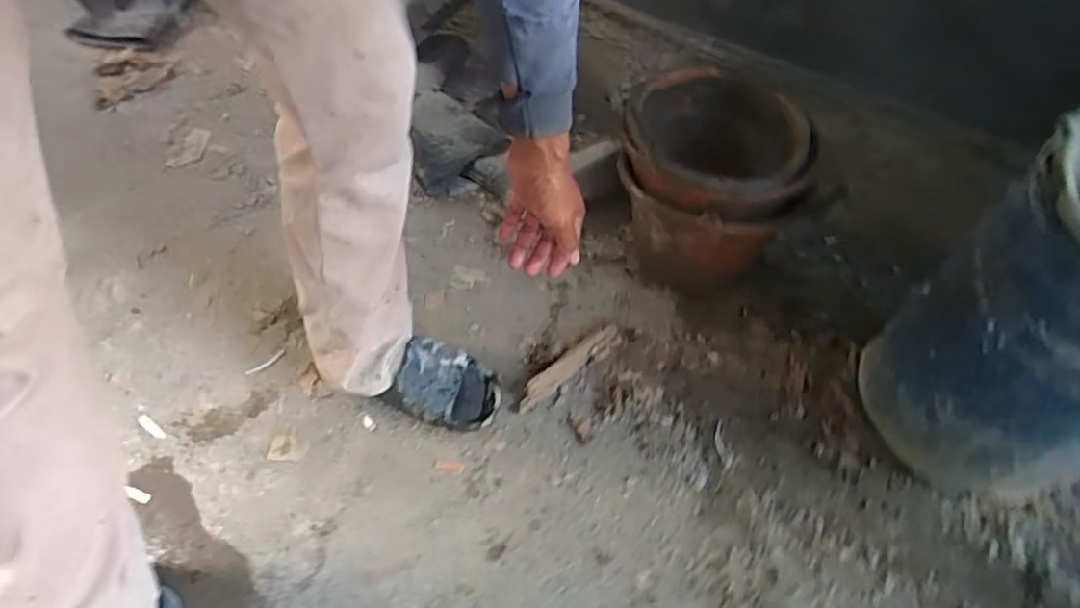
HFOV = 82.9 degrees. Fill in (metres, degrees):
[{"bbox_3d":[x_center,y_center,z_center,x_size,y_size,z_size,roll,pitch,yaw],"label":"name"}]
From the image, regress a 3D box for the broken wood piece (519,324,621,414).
[{"bbox_3d":[0.045,0.091,0.901,0.195,0.025,0.036,-33,58,-25],"label":"broken wood piece"}]

